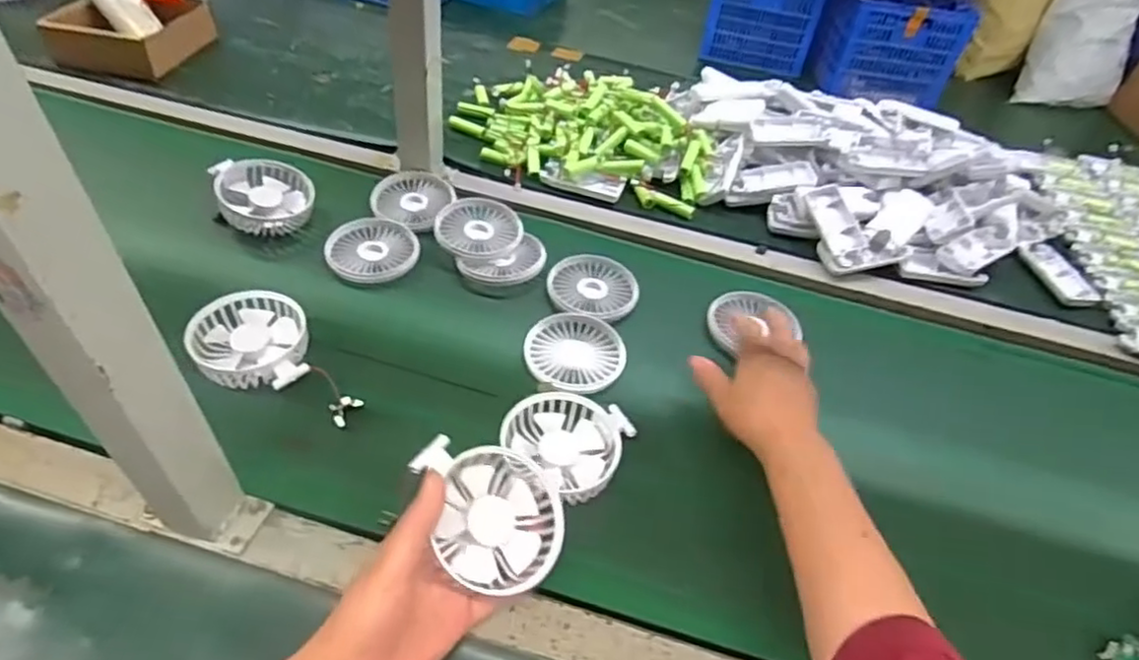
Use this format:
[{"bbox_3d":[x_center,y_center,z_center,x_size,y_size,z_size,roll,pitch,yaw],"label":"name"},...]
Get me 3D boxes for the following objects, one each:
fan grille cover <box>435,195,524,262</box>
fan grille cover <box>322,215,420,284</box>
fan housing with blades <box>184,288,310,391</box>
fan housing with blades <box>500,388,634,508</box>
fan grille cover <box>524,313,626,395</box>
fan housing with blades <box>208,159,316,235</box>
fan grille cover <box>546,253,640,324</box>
[{"bbox_3d":[-0.094,-0.108,0.692,0.087,0.018,0.087,9,45,1],"label":"fan grille cover"},{"bbox_3d":[-0.199,-0.082,0.664,0.086,0.019,0.083,31,50,21],"label":"fan grille cover"},{"bbox_3d":[-0.269,0.010,0.556,0.091,0.028,0.100,-5,47,-12],"label":"fan housing with blades"},{"bbox_3d":[-0.004,0.086,0.517,0.092,0.017,0.082,22,47,14],"label":"fan housing with blades"},{"bbox_3d":[0.005,0.019,0.598,0.085,0.005,0.095,-23,53,-26],"label":"fan grille cover"},{"bbox_3d":[-0.315,-0.139,0.685,0.089,0.046,0.081,-16,50,-22],"label":"fan housing with blades"},{"bbox_3d":[0.024,-0.043,0.657,0.088,0.015,0.081,9,46,2],"label":"fan grille cover"}]

